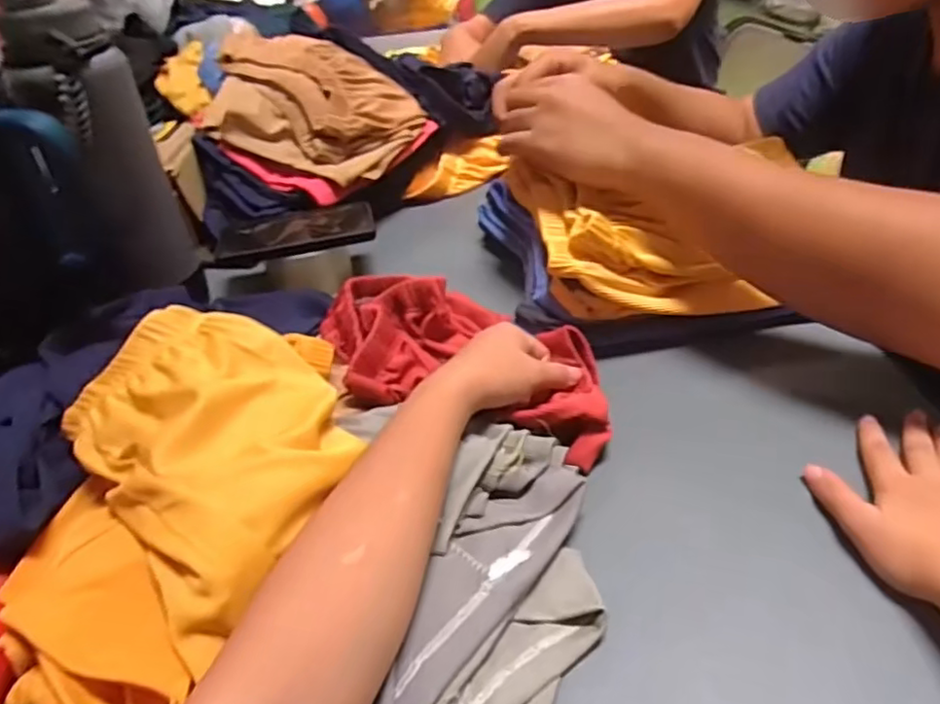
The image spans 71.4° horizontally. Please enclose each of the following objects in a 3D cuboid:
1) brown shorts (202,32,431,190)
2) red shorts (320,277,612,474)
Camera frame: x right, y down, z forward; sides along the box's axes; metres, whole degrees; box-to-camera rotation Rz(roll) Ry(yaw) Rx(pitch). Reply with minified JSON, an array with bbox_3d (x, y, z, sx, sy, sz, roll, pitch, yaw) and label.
[{"bbox_3d":[-0.178,-0.271,0.734,0.233,0.064,0.167,13,73,3],"label":"brown shorts"},{"bbox_3d":[-0.006,-0.001,0.479,0.237,0.055,0.139,22,44,18],"label":"red shorts"}]

